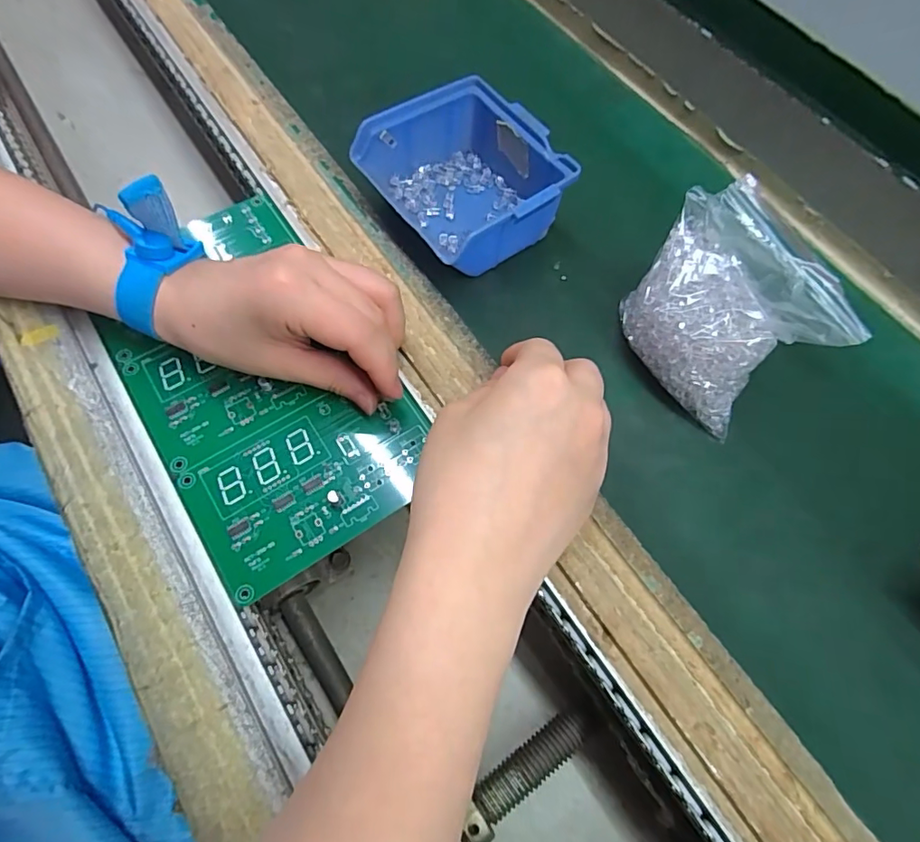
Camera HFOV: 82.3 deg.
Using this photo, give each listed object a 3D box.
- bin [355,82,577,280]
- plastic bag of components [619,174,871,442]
[{"bbox_3d":[0.006,-0.141,0.314,0.094,0.048,0.103,-37,73,-17],"label":"bin"},{"bbox_3d":[0.142,-0.062,0.281,0.099,0.059,0.100,-30,71,-15],"label":"plastic bag of components"}]

